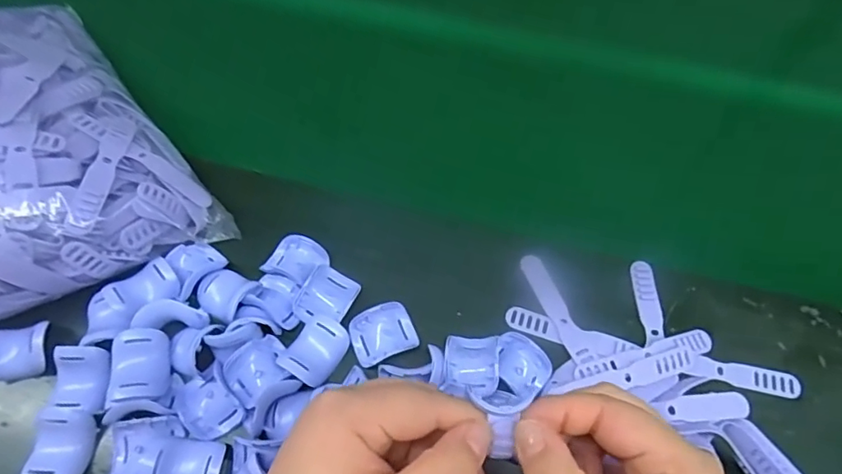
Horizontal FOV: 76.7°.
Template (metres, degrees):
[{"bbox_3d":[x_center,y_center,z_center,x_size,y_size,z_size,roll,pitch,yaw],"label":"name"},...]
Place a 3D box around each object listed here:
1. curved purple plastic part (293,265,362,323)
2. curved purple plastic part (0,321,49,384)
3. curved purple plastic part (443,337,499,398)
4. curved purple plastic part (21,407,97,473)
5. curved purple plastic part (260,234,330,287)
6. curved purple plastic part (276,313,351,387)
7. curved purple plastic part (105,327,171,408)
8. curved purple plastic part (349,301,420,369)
[{"bbox_3d":[-0.057,0.037,0.327,0.030,0.013,0.037,27,64,11],"label":"curved purple plastic part"},{"bbox_3d":[-0.235,0.067,0.310,0.035,0.023,0.027,-2,62,-4],"label":"curved purple plastic part"},{"bbox_3d":[0.030,0.072,0.310,0.031,0.019,0.037,11,62,3],"label":"curved purple plastic part"},{"bbox_3d":[-0.194,0.115,0.288,0.027,0.017,0.039,6,62,0],"label":"curved purple plastic part"},{"bbox_3d":[-0.079,0.014,0.339,0.036,0.012,0.032,16,63,6],"label":"curved purple plastic part"},{"bbox_3d":[-0.062,0.065,0.311,0.029,0.013,0.039,27,64,11],"label":"curved purple plastic part"},{"bbox_3d":[-0.158,0.071,0.296,0.026,0.014,0.040,-9,63,-7],"label":"curved purple plastic part"},{"bbox_3d":[-0.022,0.058,0.320,0.037,0.017,0.030,-22,65,-13],"label":"curved purple plastic part"}]

